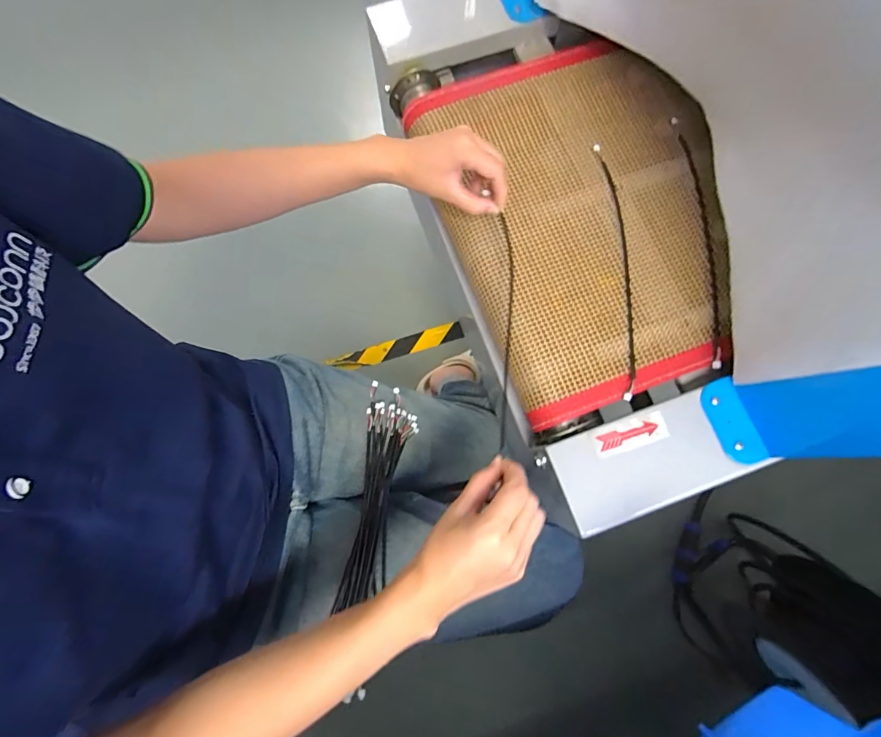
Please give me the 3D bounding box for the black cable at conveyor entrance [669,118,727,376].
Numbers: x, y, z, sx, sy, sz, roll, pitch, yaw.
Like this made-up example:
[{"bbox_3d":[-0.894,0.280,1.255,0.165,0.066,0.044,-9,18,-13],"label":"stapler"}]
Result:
[{"bbox_3d":[0.280,-0.137,0.452,0.033,0.013,0.280,-2,78,-1],"label":"black cable at conveyor entrance"}]

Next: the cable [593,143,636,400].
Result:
[{"bbox_3d":[0.187,-0.106,0.445,0.026,0.010,0.279,-2,78,-1],"label":"cable"}]

